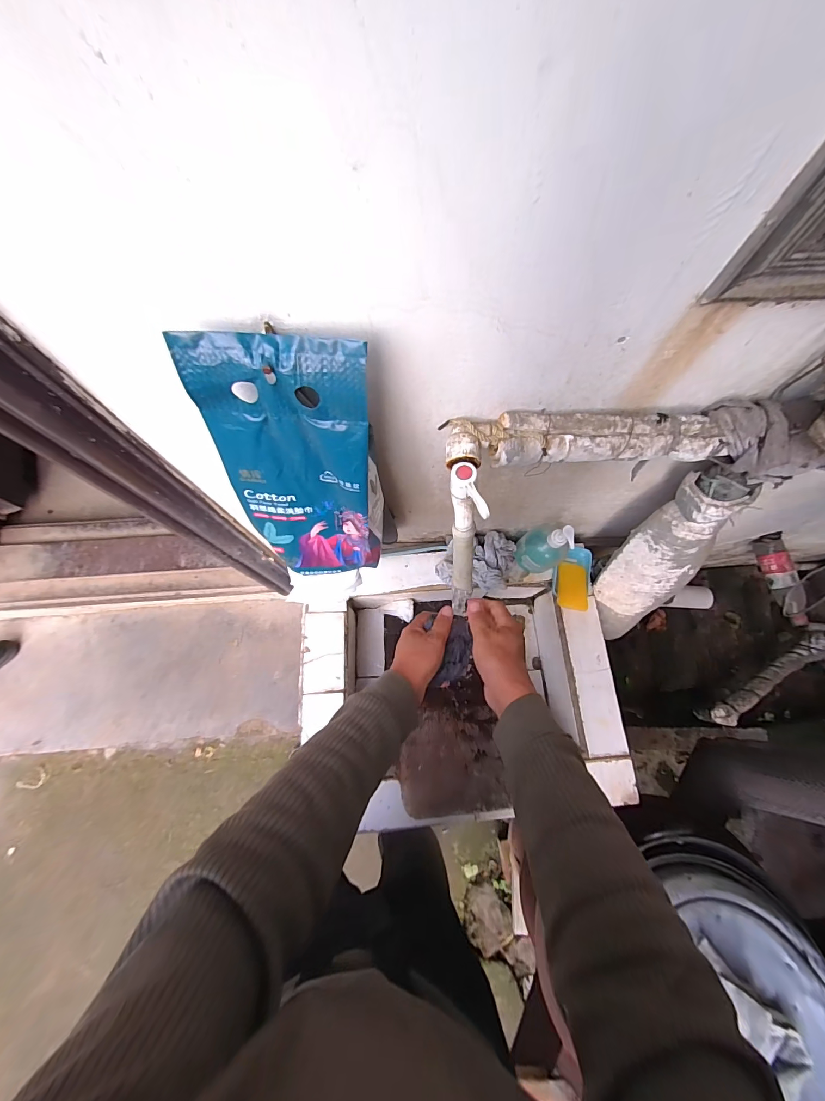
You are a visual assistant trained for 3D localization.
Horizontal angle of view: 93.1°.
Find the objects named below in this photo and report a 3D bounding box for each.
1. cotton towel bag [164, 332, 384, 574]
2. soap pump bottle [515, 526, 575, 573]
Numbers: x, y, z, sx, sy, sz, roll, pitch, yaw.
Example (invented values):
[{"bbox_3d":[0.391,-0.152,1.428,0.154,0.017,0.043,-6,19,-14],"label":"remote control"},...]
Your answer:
[{"bbox_3d":[-0.104,-0.071,0.393,0.143,0.289,0.059,-6,53,-3],"label":"cotton towel bag"},{"bbox_3d":[0.255,-0.010,0.752,0.082,0.166,0.083,0,73,-1],"label":"soap pump bottle"}]

